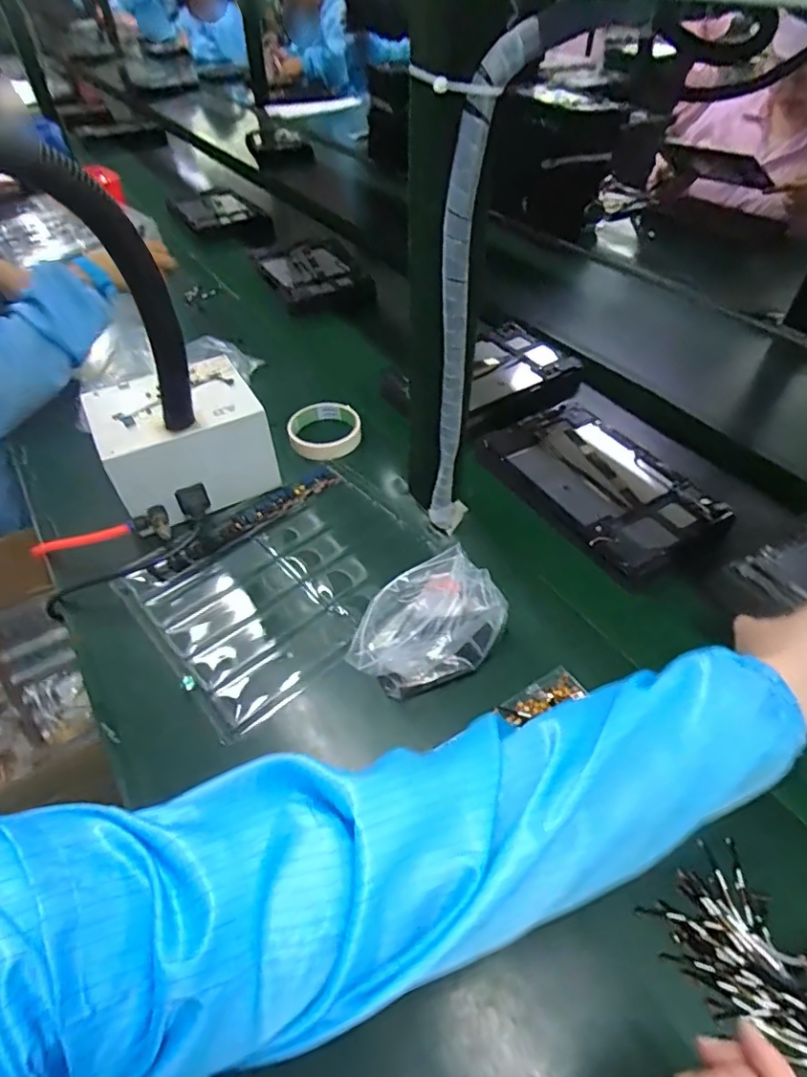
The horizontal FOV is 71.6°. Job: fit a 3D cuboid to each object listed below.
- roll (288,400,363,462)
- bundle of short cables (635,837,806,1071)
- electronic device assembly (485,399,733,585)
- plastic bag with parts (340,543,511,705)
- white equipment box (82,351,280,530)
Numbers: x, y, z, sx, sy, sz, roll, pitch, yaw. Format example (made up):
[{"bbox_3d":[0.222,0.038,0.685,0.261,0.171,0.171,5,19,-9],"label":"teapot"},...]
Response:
[{"bbox_3d":[-0.097,-0.134,0.689,0.087,0.021,0.090,0,47,0],"label":"roll"},{"bbox_3d":[0.216,0.257,0.330,0.077,0.019,0.120,-25,51,-21],"label":"bundle of short cables"},{"bbox_3d":[0.211,-0.068,0.618,0.148,0.009,0.246,-25,51,-18],"label":"electronic device assembly"},{"bbox_3d":[0.017,0.073,0.469,0.131,0.060,0.081,-19,49,-17],"label":"plastic bag with parts"},{"bbox_3d":[-0.238,-0.103,0.606,0.161,0.108,0.129,-25,51,-21],"label":"white equipment box"}]

